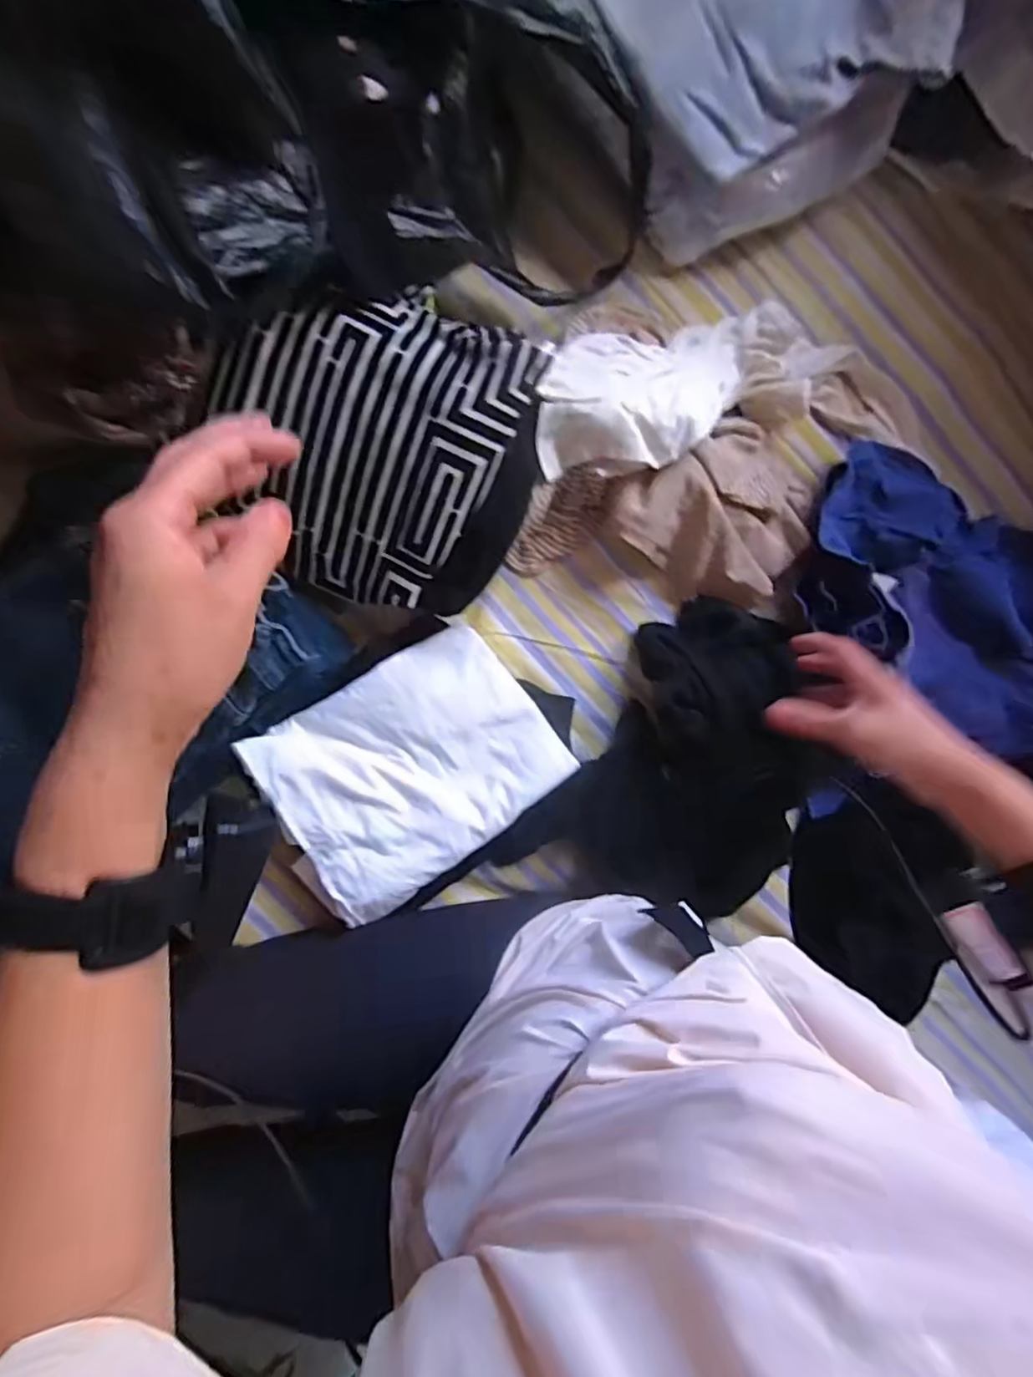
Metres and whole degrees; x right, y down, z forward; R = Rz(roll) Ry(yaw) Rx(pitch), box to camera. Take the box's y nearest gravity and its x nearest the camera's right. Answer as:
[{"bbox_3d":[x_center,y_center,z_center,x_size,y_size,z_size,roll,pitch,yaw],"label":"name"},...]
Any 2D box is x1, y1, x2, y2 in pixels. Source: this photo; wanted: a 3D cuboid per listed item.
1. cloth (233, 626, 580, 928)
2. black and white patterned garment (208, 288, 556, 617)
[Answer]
[{"bbox_3d":[-0.089,0.068,0.568,0.232,0.037,0.180,-32,96,-3],"label":"cloth"},{"bbox_3d":[-0.107,-0.186,0.522,0.244,0.073,0.232,11,112,-1],"label":"black and white patterned garment"}]

